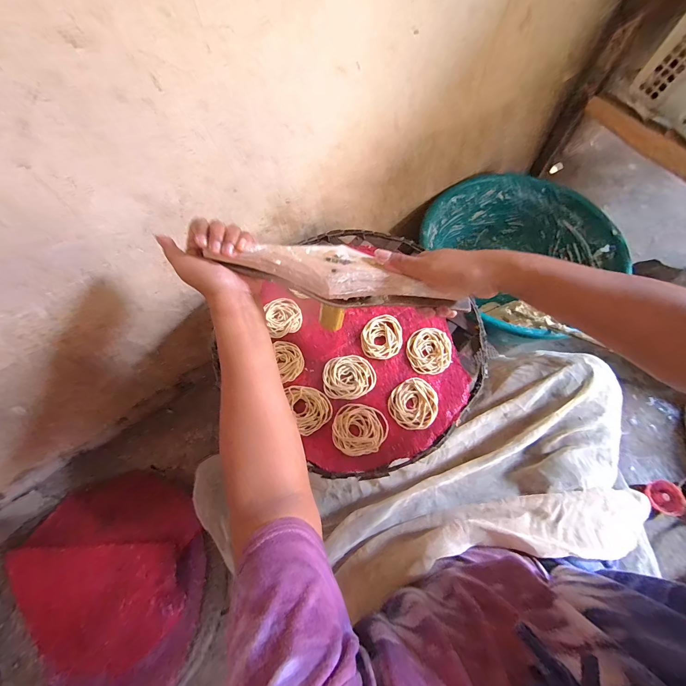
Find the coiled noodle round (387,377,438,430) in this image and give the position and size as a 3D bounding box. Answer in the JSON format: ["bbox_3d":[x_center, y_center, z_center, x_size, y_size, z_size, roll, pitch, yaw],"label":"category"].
[{"bbox_3d":[0.101,0.084,0.450,0.067,0.006,0.071,0,66,1],"label":"coiled noodle round"}]

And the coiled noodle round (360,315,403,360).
[{"bbox_3d":[0.060,-0.010,0.495,0.061,0.006,0.070,-1,66,0],"label":"coiled noodle round"}]

